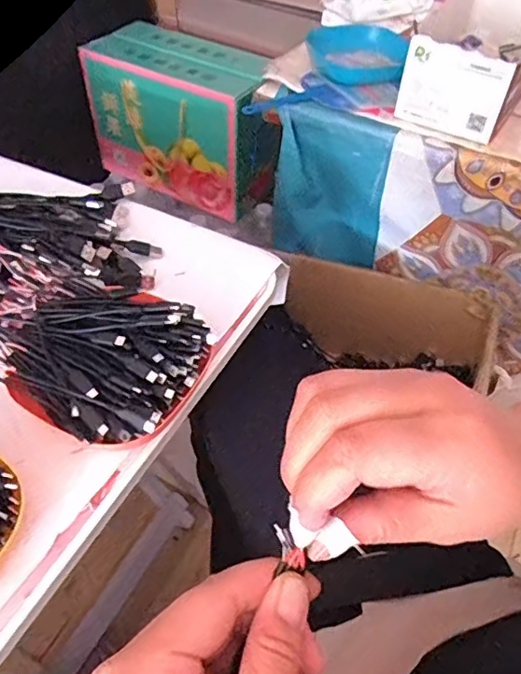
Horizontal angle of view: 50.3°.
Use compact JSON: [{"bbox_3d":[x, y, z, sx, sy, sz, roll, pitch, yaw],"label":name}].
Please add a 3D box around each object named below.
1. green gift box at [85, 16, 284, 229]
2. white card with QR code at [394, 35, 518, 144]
[{"bbox_3d":[-0.134,-0.407,1.040,0.337,0.234,0.166,27,54,19],"label":"green gift box"},{"bbox_3d":[0.219,-0.285,0.638,0.119,0.092,0.011,28,54,19],"label":"white card with QR code"}]

